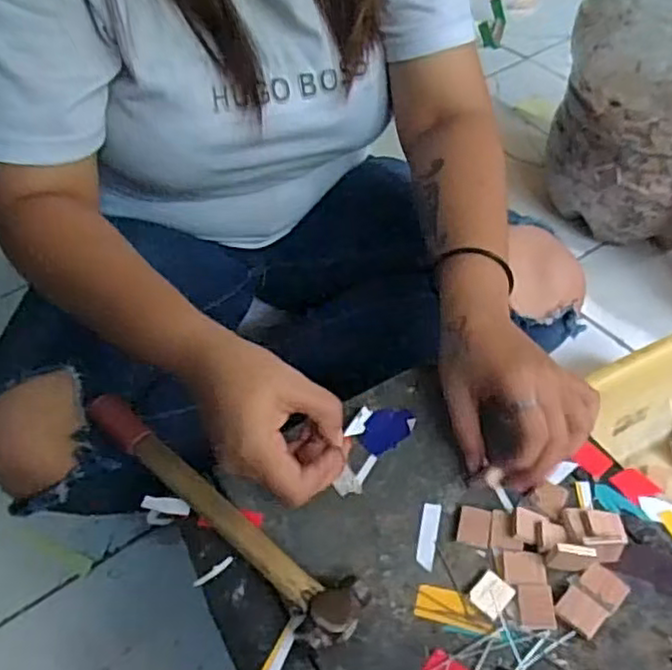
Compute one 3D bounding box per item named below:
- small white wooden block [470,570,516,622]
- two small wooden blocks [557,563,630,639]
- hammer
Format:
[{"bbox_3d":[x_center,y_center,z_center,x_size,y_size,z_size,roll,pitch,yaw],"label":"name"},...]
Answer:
[{"bbox_3d":[0.092,0.152,0.402,0.020,0.004,0.023,34,59,28],"label":"small white wooden block"},{"bbox_3d":[0.150,0.154,0.400,0.044,0.006,0.024,-35,56,-25],"label":"two small wooden blocks"},{"bbox_3d":[-0.079,0.109,0.438,0.235,0.026,0.038,33,58,27],"label":"hammer"}]

